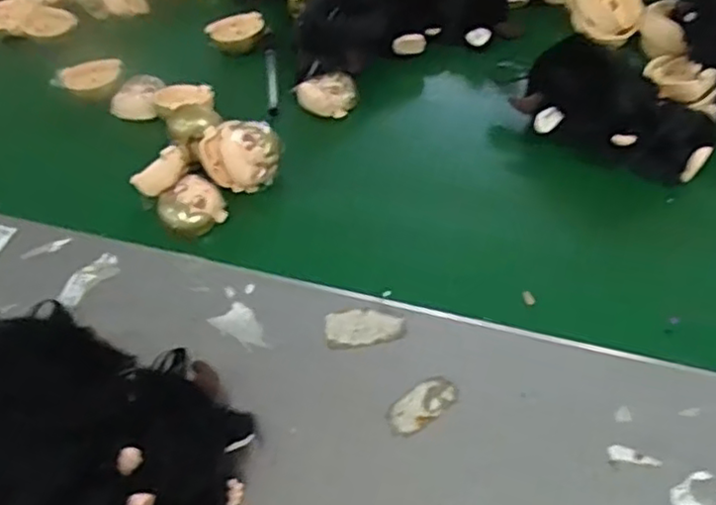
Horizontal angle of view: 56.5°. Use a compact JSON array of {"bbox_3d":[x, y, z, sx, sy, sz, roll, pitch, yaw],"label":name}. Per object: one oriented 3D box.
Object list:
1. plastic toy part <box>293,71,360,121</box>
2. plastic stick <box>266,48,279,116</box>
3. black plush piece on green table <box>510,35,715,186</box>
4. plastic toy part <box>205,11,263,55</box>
[{"bbox_3d":[-0.025,-0.133,0.566,0.050,0.024,0.031,-19,53,-9],"label":"plastic toy part"},{"bbox_3d":[-0.077,-0.155,0.600,0.008,0.008,0.089,-8,52,0],"label":"plastic stick"},{"bbox_3d":[0.180,-0.106,0.471,0.141,0.053,0.073,29,61,26],"label":"black plush piece on green table"},{"bbox_3d":[-0.116,-0.211,0.635,0.053,0.021,0.040,-14,52,-5],"label":"plastic toy part"}]

